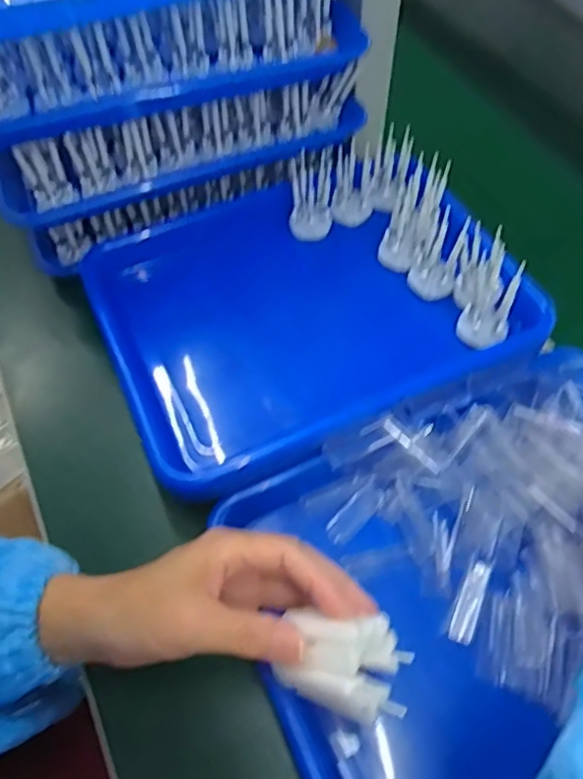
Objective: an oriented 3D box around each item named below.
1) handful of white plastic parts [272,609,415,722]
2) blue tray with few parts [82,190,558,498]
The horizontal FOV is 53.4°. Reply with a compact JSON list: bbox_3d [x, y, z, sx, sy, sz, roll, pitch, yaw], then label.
[{"bbox_3d":[0.027,0.137,0.295,0.066,0.032,0.046,10,59,7],"label":"handful of white plastic parts"},{"bbox_3d":[0.012,-0.067,0.495,0.322,0.051,0.244,-22,61,-12],"label":"blue tray with few parts"}]

